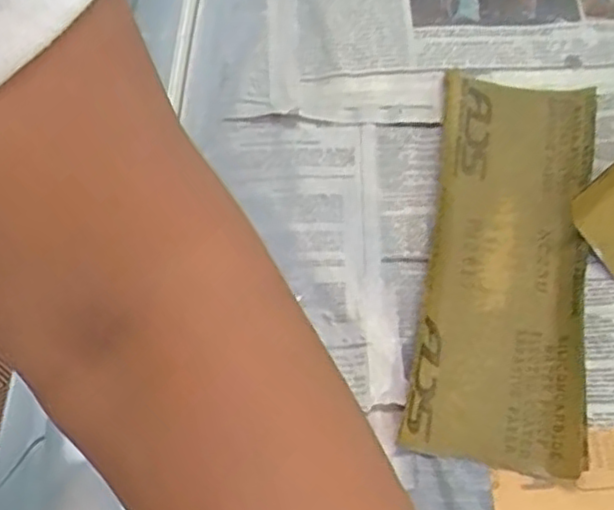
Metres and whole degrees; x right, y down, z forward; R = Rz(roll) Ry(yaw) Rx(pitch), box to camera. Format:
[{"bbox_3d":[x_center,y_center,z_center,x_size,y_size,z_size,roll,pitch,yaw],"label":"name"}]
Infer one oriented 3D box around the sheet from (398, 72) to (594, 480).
[{"bbox_3d":[0.110,0.001,0.392,0.083,0.018,0.225,8,68,9],"label":"sheet"}]

